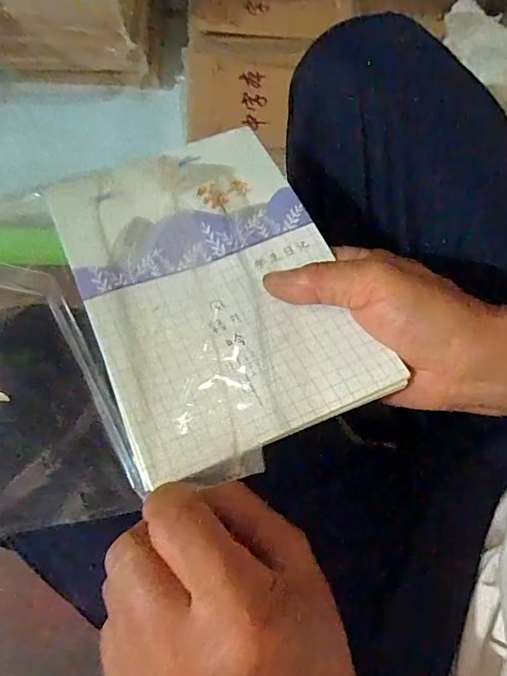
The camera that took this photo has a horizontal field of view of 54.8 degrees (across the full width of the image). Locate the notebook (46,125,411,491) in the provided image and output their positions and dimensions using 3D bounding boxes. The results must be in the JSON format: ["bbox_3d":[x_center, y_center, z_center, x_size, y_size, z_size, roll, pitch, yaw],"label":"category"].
[{"bbox_3d":[-0.024,-0.033,0.271,0.135,0.007,0.192,-20,66,-12],"label":"notebook"}]

